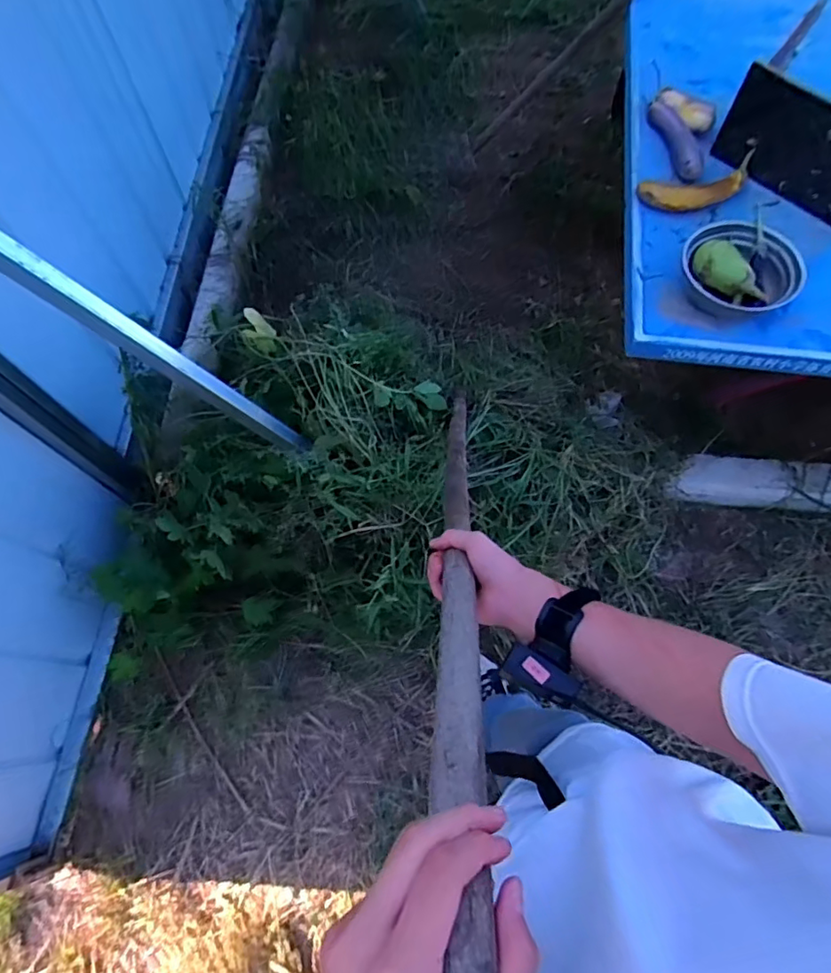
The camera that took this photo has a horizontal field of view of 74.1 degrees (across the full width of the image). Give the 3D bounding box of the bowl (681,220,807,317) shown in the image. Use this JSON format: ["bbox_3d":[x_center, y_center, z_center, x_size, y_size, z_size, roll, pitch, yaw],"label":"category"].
[{"bbox_3d":[0.624,-0.432,1.077,0.201,0.066,0.204,0,68,0],"label":"bowl"}]

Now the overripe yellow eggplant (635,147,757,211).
[{"bbox_3d":[0.616,-0.651,1.181,0.247,0.049,0.098,-13,68,-5],"label":"overripe yellow eggplant"}]

